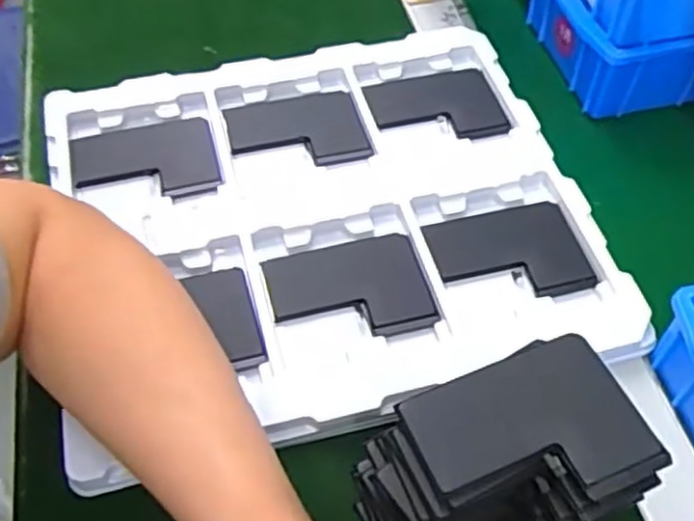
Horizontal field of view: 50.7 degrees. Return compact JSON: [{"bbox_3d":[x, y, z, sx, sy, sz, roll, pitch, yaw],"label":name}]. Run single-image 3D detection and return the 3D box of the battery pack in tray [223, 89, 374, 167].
[{"bbox_3d":[-0.034,-0.086,0.496,0.090,0.004,0.066,-12,57,-10],"label":"battery pack in tray"}]

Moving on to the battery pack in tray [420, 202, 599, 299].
[{"bbox_3d":[0.098,-0.003,0.440,0.089,0.004,0.067,-12,57,-10],"label":"battery pack in tray"}]

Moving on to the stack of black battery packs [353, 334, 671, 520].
[{"bbox_3d":[0.066,0.095,0.325,0.109,0.083,0.075,-19,57,-13],"label":"stack of black battery packs"}]

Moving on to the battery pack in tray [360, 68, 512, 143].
[{"bbox_3d":[0.062,-0.108,0.515,0.088,0.007,0.069,-10,57,-8],"label":"battery pack in tray"}]

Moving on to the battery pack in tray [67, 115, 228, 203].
[{"bbox_3d":[-0.129,-0.061,0.471,0.090,0.006,0.073,-13,57,-11],"label":"battery pack in tray"}]

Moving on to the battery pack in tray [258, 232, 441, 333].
[{"bbox_3d":[0.001,0.017,0.424,0.089,0.004,0.063,-11,57,-9],"label":"battery pack in tray"}]

